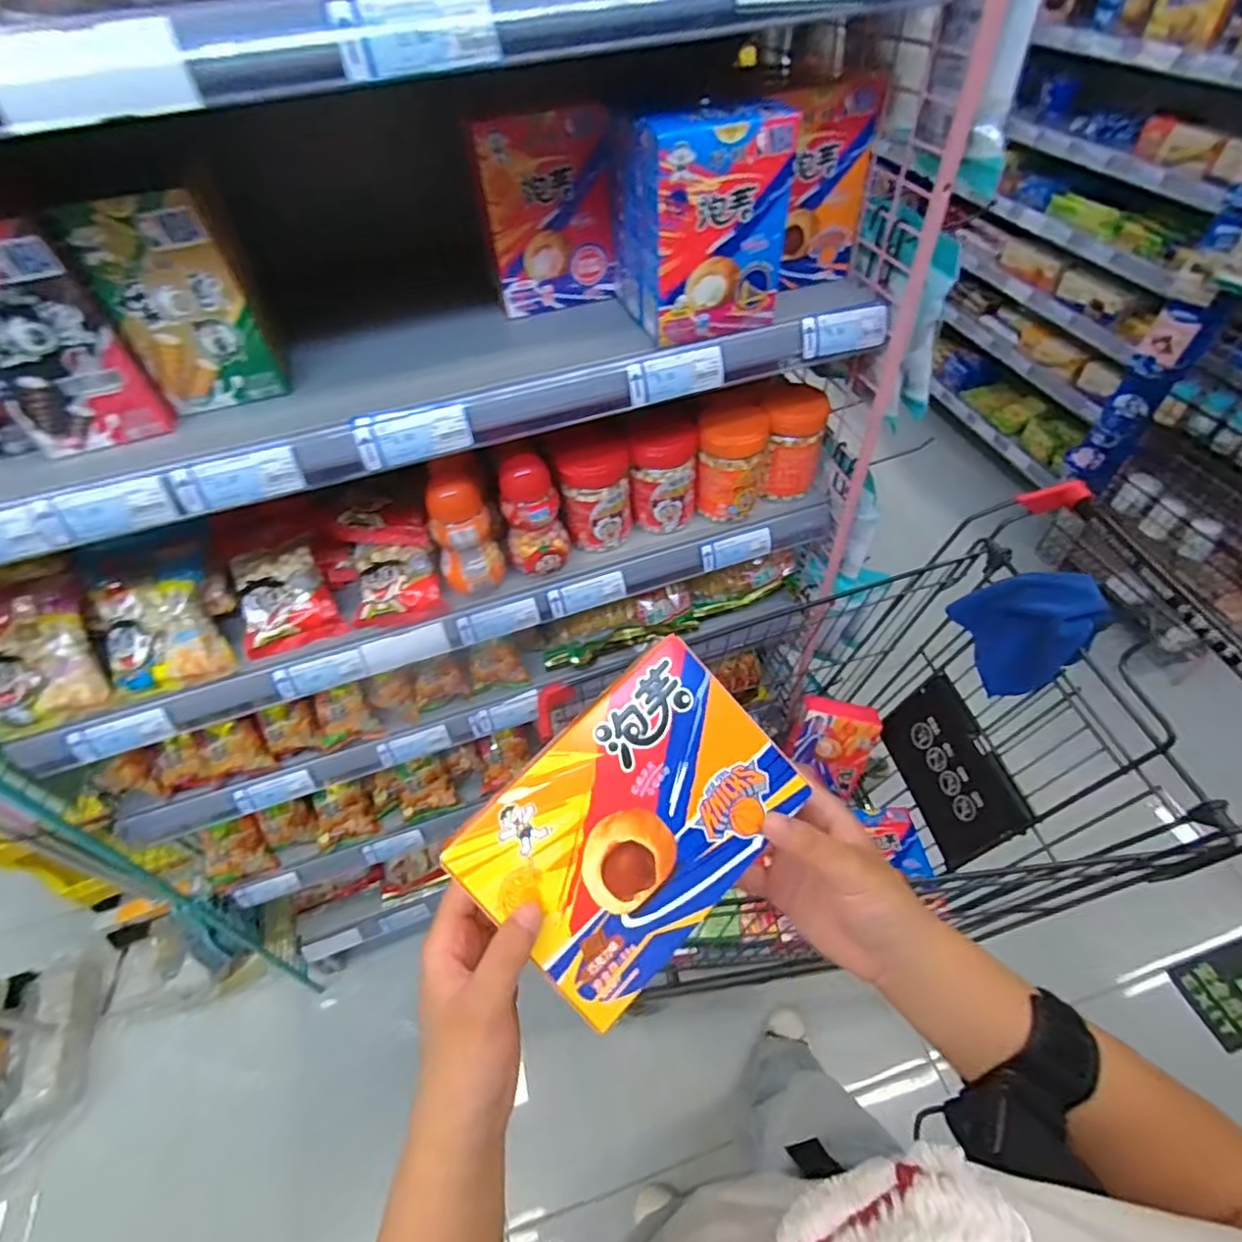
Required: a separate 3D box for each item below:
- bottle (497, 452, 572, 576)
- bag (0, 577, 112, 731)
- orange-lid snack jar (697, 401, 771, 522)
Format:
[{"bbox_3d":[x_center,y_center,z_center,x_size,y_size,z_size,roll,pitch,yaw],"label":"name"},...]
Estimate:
[{"bbox_3d":[-0.096,-0.115,0.706,0.066,0.129,0.055,-9,50,-4],"label":"bottle"},{"bbox_3d":[-0.613,0.028,0.663,0.113,0.041,0.152,-16,85,-10],"label":"bag"},{"bbox_3d":[0.134,-0.193,0.771,0.078,0.120,0.077,-1,50,2],"label":"orange-lid snack jar"}]

